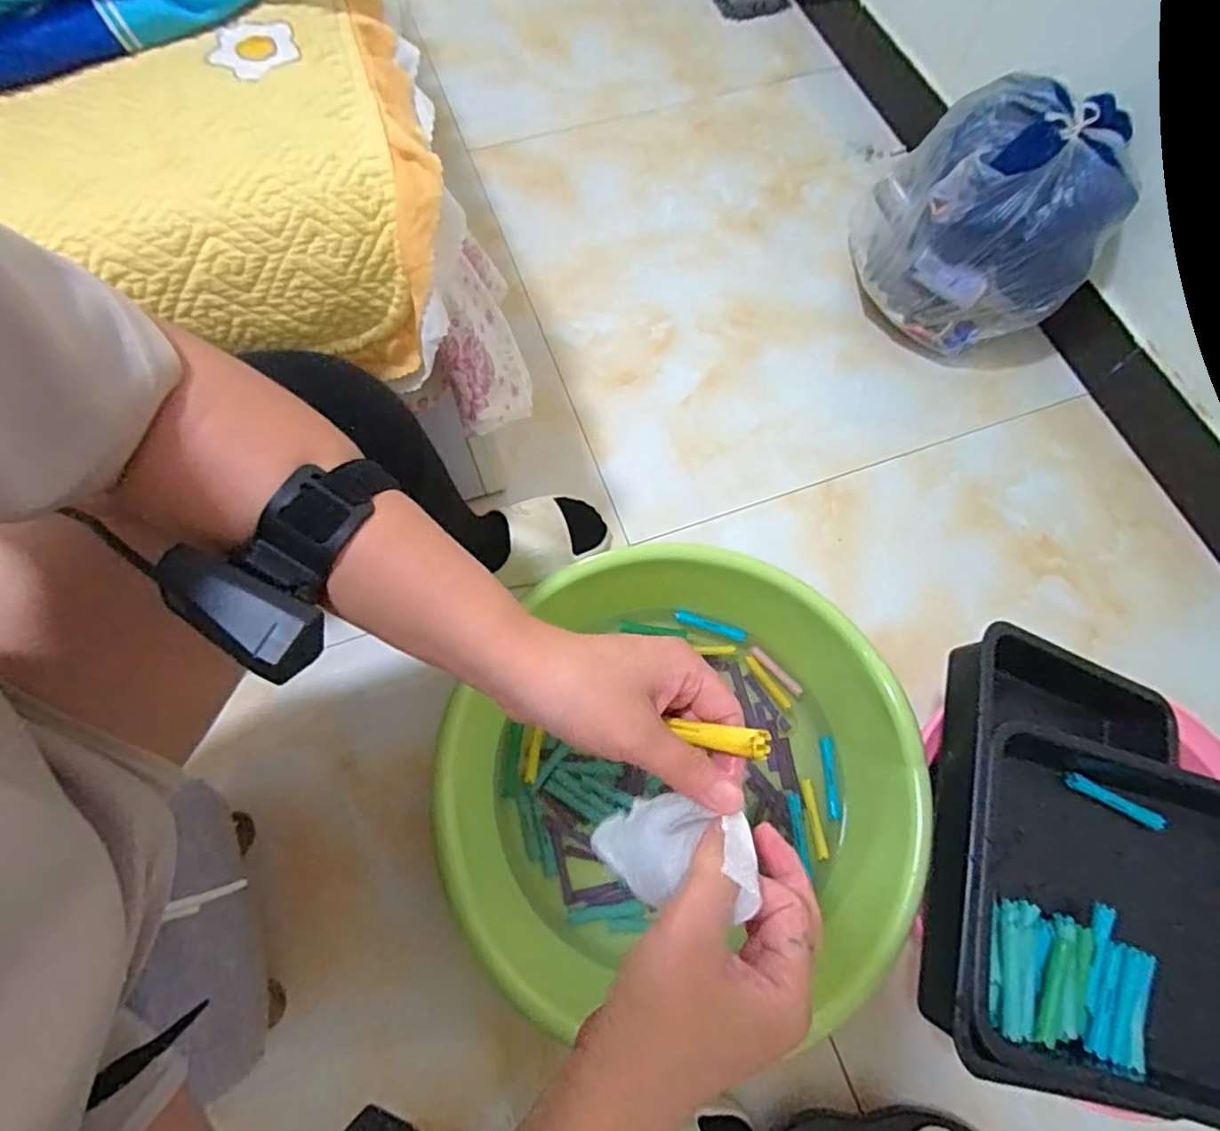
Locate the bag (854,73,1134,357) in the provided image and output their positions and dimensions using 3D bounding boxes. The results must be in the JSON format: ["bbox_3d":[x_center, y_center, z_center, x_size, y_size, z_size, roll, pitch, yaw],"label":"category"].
[{"bbox_3d":[0.509,-0.470,0.863,0.234,0.279,0.225,0,70,-1],"label":"bag"}]

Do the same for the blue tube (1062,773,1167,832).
[{"bbox_3d":[0.479,0.224,0.588,0.095,0.011,0.013,27,72,8],"label":"blue tube"}]

